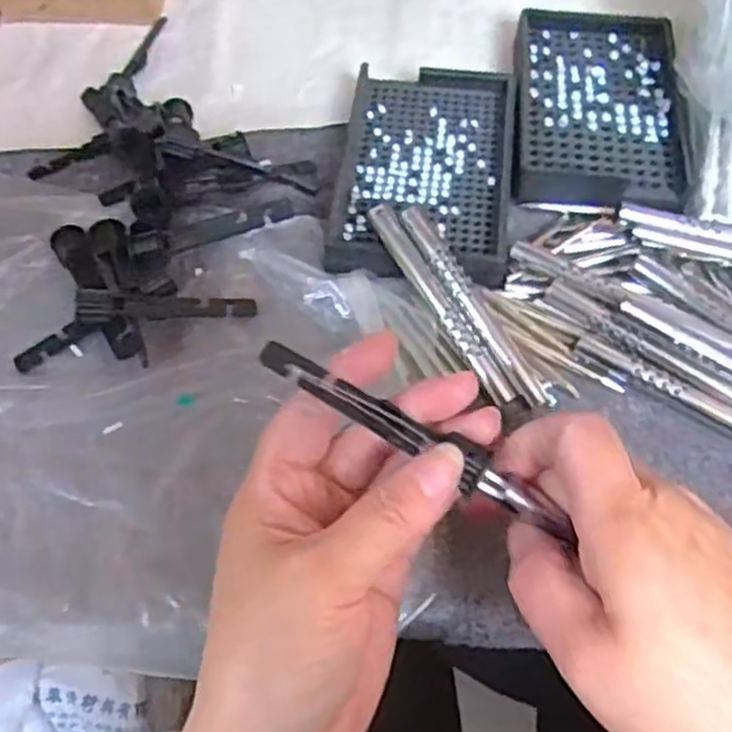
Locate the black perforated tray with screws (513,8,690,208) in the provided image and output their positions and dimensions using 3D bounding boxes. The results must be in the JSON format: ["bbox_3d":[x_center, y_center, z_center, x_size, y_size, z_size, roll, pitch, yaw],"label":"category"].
[{"bbox_3d":[0.129,-0.149,0.428,0.091,0.020,0.150,4,59,3],"label":"black perforated tray with screws"}]

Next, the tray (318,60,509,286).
[{"bbox_3d":[0.031,-0.105,0.401,0.089,0.026,0.149,6,59,5],"label":"tray"}]

